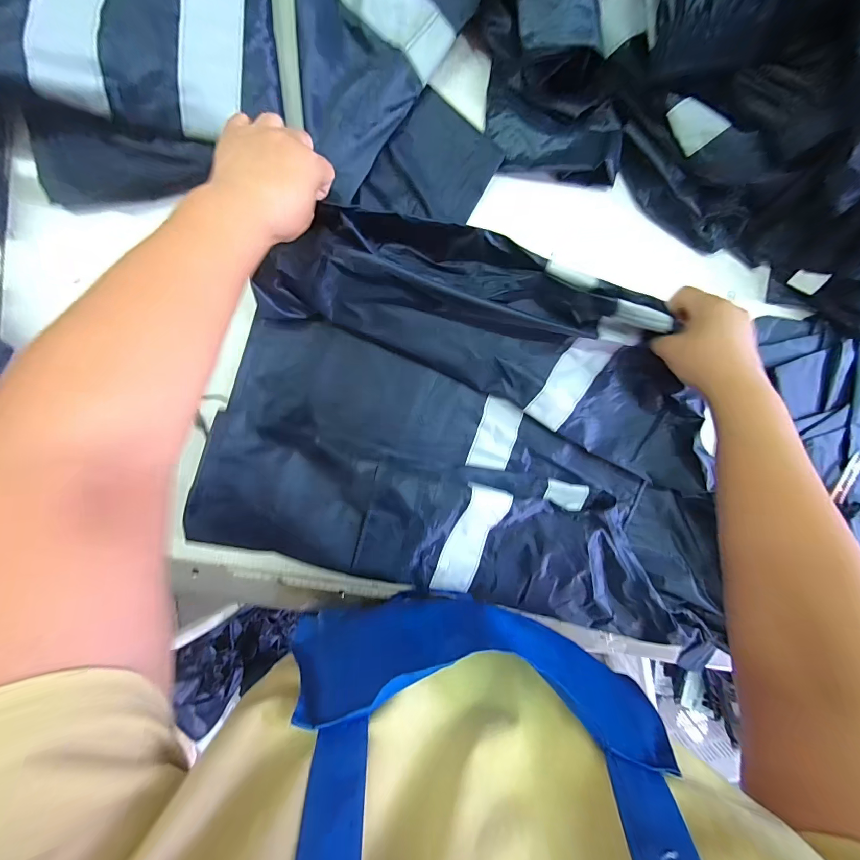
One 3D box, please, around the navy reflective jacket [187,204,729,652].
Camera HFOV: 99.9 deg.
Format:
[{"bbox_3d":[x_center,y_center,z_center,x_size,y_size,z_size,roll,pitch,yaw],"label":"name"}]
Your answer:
[{"bbox_3d":[0.083,0.009,0.425,0.612,0.080,0.410,14,96,-7],"label":"navy reflective jacket"}]

